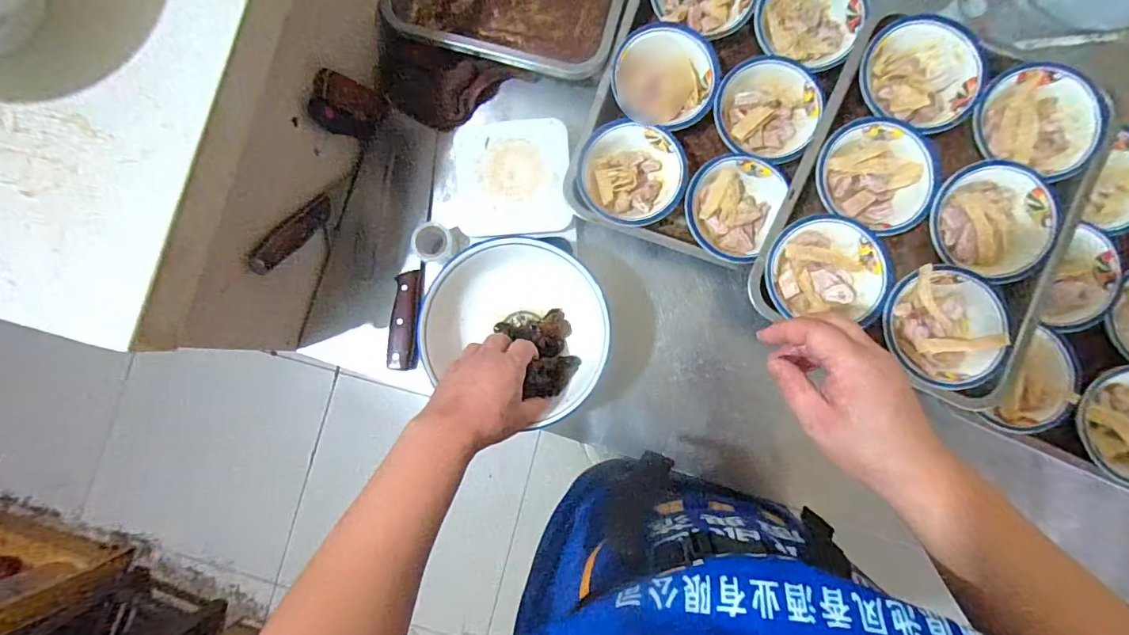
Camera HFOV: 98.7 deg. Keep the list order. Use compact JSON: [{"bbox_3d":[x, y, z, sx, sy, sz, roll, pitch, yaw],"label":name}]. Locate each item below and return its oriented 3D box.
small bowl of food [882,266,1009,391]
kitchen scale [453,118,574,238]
[{"bbox_3d":[0.407,0.008,0.533,0.118,0.052,0.130,-41,85,-1],"label":"small bowl of food"},{"bbox_3d":[-0.063,-0.173,0.602,0.137,0.026,0.144,-5,85,2],"label":"kitchen scale"}]

